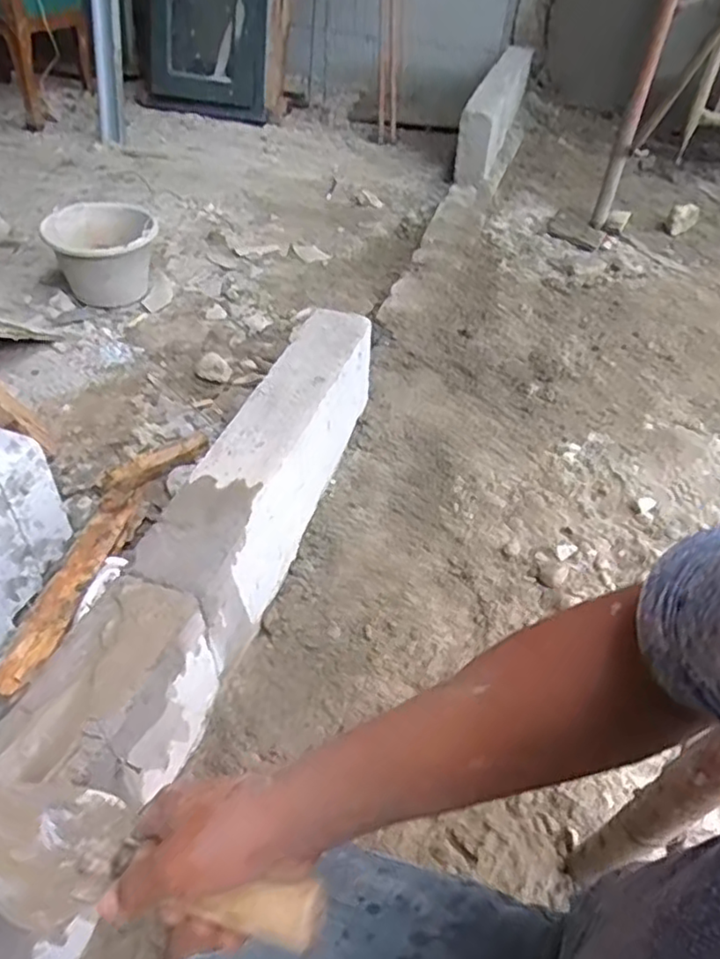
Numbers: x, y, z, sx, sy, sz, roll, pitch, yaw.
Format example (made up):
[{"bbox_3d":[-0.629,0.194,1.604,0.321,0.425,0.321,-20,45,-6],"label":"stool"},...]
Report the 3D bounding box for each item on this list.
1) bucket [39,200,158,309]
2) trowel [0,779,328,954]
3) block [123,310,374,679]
[{"bbox_3d":[-0.594,-0.530,1.534,0.225,0.154,0.225,2,45,-2],"label":"bucket"},{"bbox_3d":[-0.155,0.249,0.420,0.282,0.049,0.085,1,42,24],"label":"trowel"},{"bbox_3d":[-0.112,-0.026,0.959,0.113,0.199,0.609,15,46,10],"label":"block"}]

